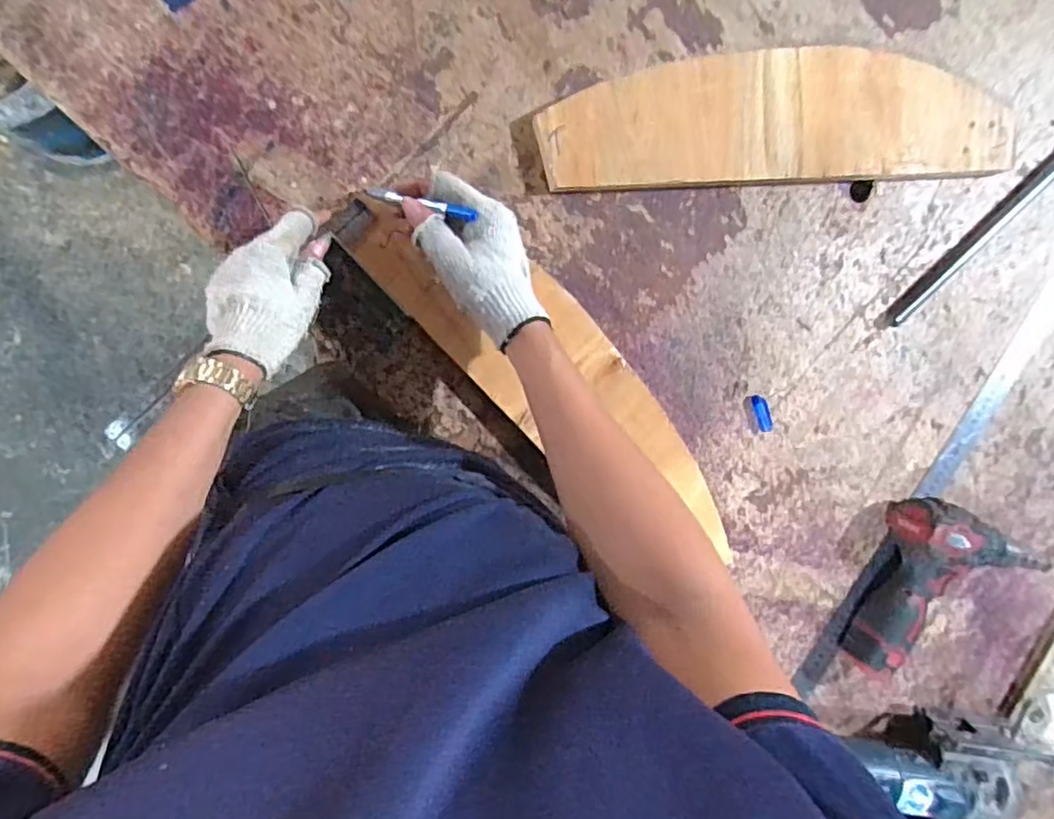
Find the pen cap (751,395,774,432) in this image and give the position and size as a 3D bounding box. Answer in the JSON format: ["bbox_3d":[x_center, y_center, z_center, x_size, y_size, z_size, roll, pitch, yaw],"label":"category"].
[{"bbox_3d":[0.247,0.004,0.647,0.017,0.008,0.041,-19,99,-7],"label":"pen cap"}]

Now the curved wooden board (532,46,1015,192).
[{"bbox_3d":[0.252,-0.283,0.604,0.483,0.023,0.119,-5,97,-9],"label":"curved wooden board"}]

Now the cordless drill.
[{"bbox_3d":[0.460,0.221,0.663,0.207,0.060,0.201,26,91,-11],"label":"cordless drill"}]

